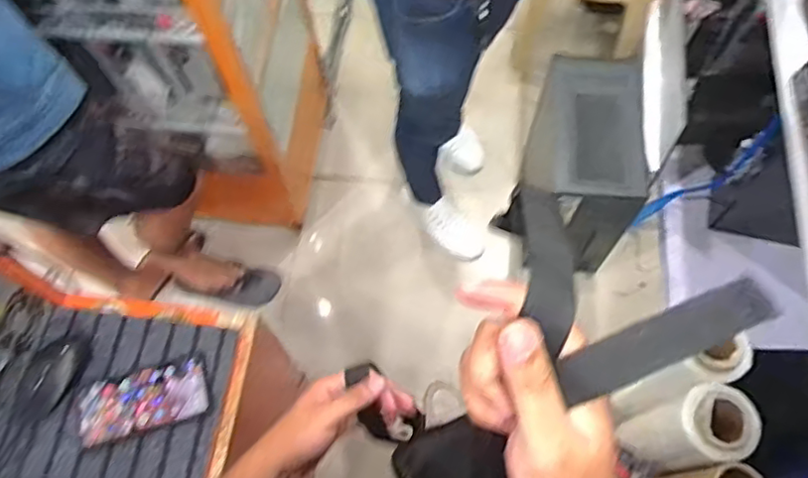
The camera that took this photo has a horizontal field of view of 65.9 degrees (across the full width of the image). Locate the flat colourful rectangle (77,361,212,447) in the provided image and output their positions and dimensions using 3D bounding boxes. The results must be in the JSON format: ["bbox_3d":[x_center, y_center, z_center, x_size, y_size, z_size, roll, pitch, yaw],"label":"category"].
[{"bbox_3d":[-0.343,0.211,0.818,0.160,0.018,0.079,-16,67,-5],"label":"flat colourful rectangle"}]

